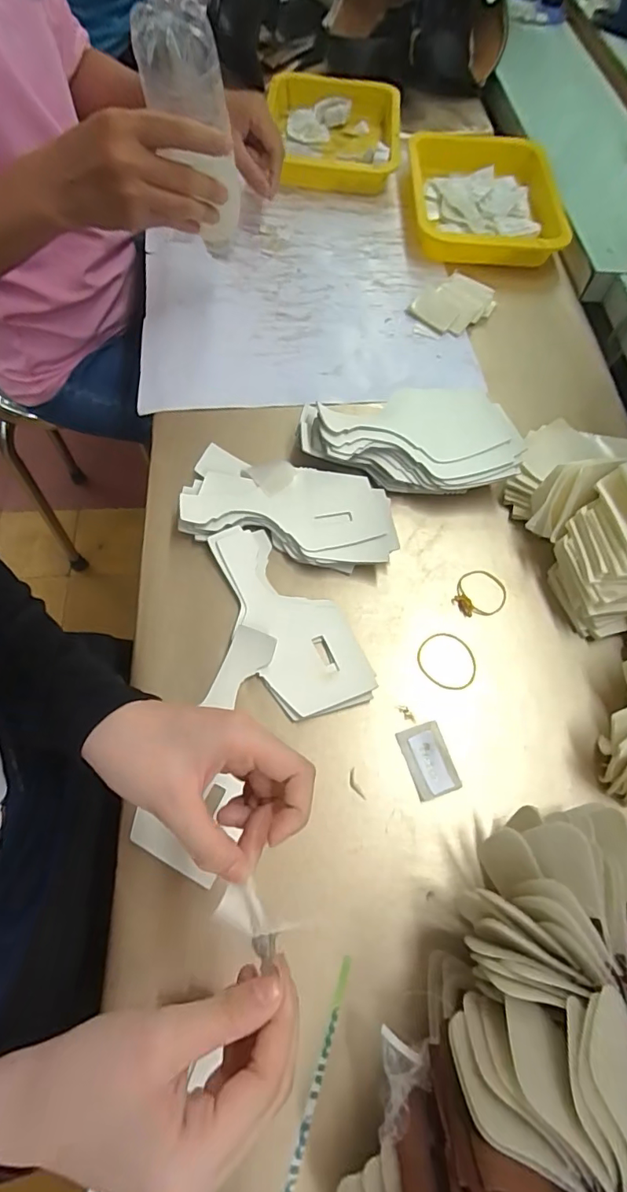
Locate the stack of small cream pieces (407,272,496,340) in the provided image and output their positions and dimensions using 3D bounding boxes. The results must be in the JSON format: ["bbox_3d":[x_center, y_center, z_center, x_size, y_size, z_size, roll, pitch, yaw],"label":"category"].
[{"bbox_3d":[0.168,-0.351,0.607,0.108,0.019,0.069,-35,72,-16],"label":"stack of small cream pieces"}]

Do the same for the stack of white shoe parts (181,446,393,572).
[{"bbox_3d":[-0.021,-0.082,0.474,0.195,0.025,0.097,12,66,4],"label":"stack of white shoe parts"}]

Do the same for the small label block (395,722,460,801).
[{"bbox_3d":[0.091,0.130,0.393,0.034,0.006,0.053,-16,68,-9],"label":"small label block"}]

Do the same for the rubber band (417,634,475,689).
[{"bbox_3d":[0.116,0.056,0.430,0.048,0.004,0.052,1,66,-1],"label":"rubber band"}]

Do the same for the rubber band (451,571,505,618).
[{"bbox_3d":[0.155,-0.001,0.460,0.045,0.009,0.050,24,68,9],"label":"rubber band"}]

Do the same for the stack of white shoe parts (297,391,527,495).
[{"bbox_3d":[0.093,-0.158,0.499,0.208,0.044,0.113,4,66,0],"label":"stack of white shoe parts"}]

